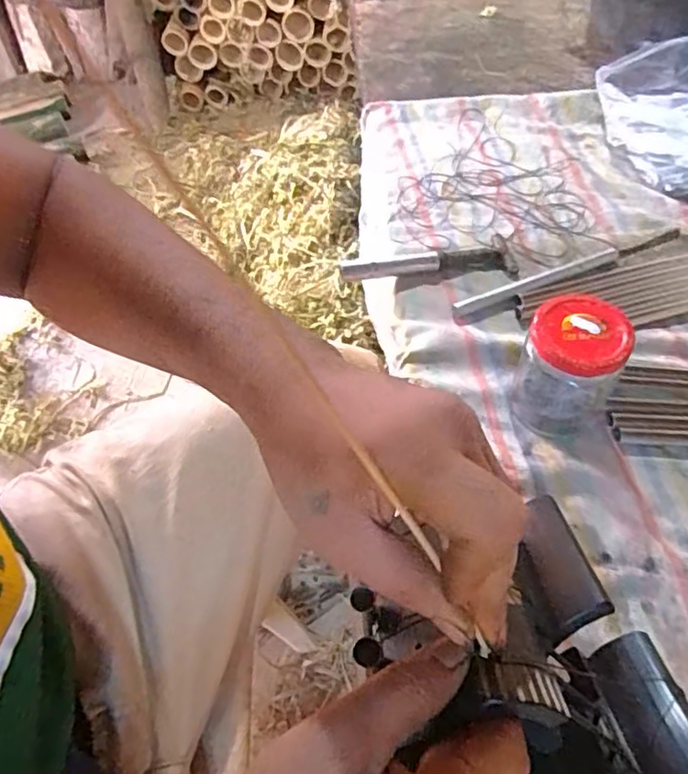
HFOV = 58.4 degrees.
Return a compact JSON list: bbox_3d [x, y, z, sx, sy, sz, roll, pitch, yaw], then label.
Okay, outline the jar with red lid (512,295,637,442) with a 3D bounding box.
[{"bbox_3d":[0.160,-0.012,0.439,0.066,0.091,0.062,-3,52,4],"label":"jar with red lid"}]

